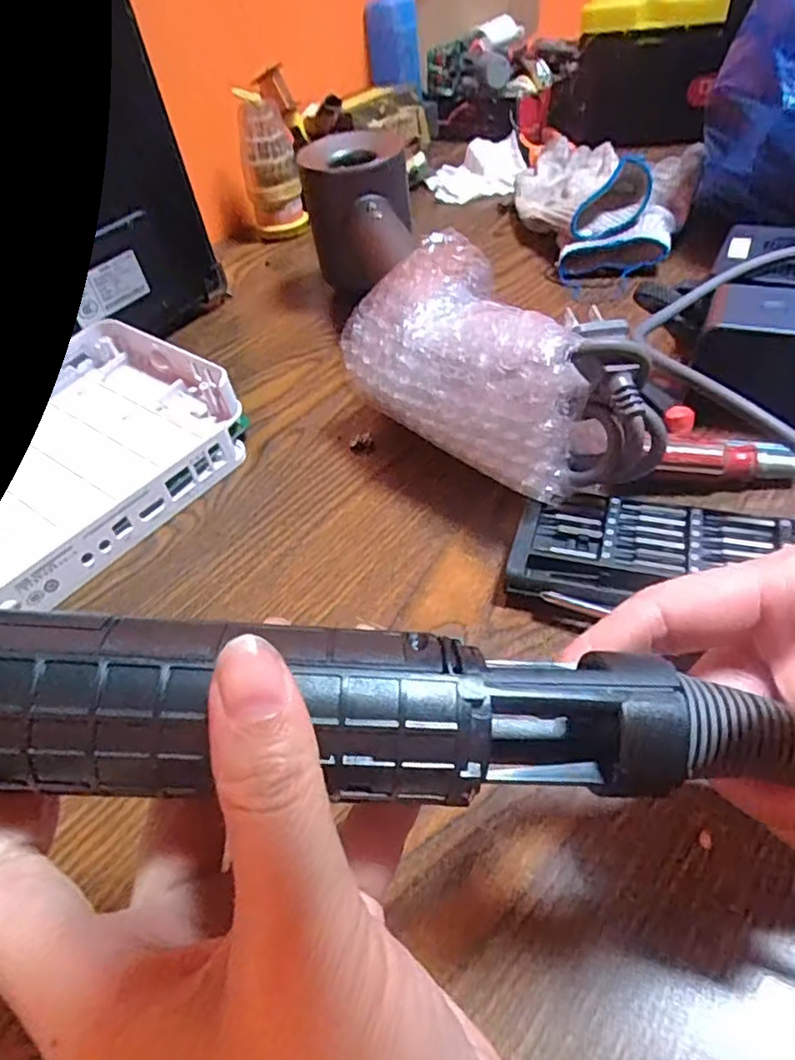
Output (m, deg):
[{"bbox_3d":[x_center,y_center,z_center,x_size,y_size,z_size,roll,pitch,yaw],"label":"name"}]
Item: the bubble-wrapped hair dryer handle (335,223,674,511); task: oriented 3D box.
[{"bbox_3d":[0.043,-0.070,0.316,0.080,0.092,0.157,-28,48,-17],"label":"bubble-wrapped hair dryer handle"}]

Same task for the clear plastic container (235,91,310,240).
[{"bbox_3d":[-0.114,-0.321,0.570,0.047,0.118,0.038,-12,45,-4],"label":"clear plastic container"}]

